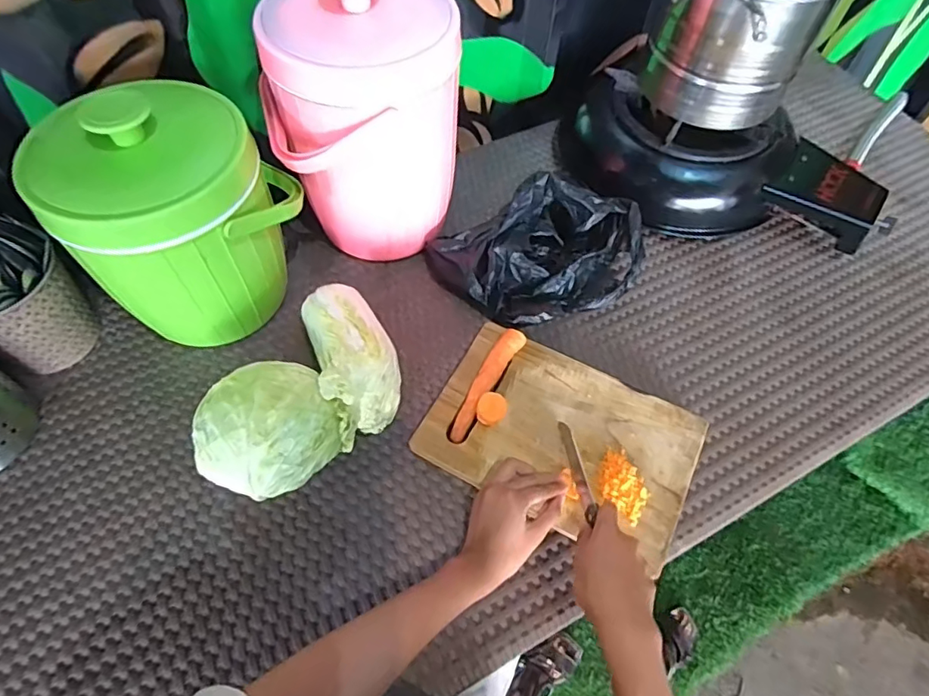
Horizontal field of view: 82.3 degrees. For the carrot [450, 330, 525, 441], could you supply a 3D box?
[{"bbox_3d":[0.025,0.042,0.646,0.030,0.025,0.157,27,61,14],"label":"carrot"}]

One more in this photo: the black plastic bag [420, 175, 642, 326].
[{"bbox_3d":[0.107,-0.133,0.727,0.259,0.081,0.188,-25,62,-16],"label":"black plastic bag"}]

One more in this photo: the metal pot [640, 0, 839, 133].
[{"bbox_3d":[0.360,-0.427,0.719,0.191,0.193,0.197,1,58,-1],"label":"metal pot"}]

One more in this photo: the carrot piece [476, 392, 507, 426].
[{"bbox_3d":[0.031,0.074,0.619,0.033,0.037,0.030,1,58,-1],"label":"carrot piece"}]

